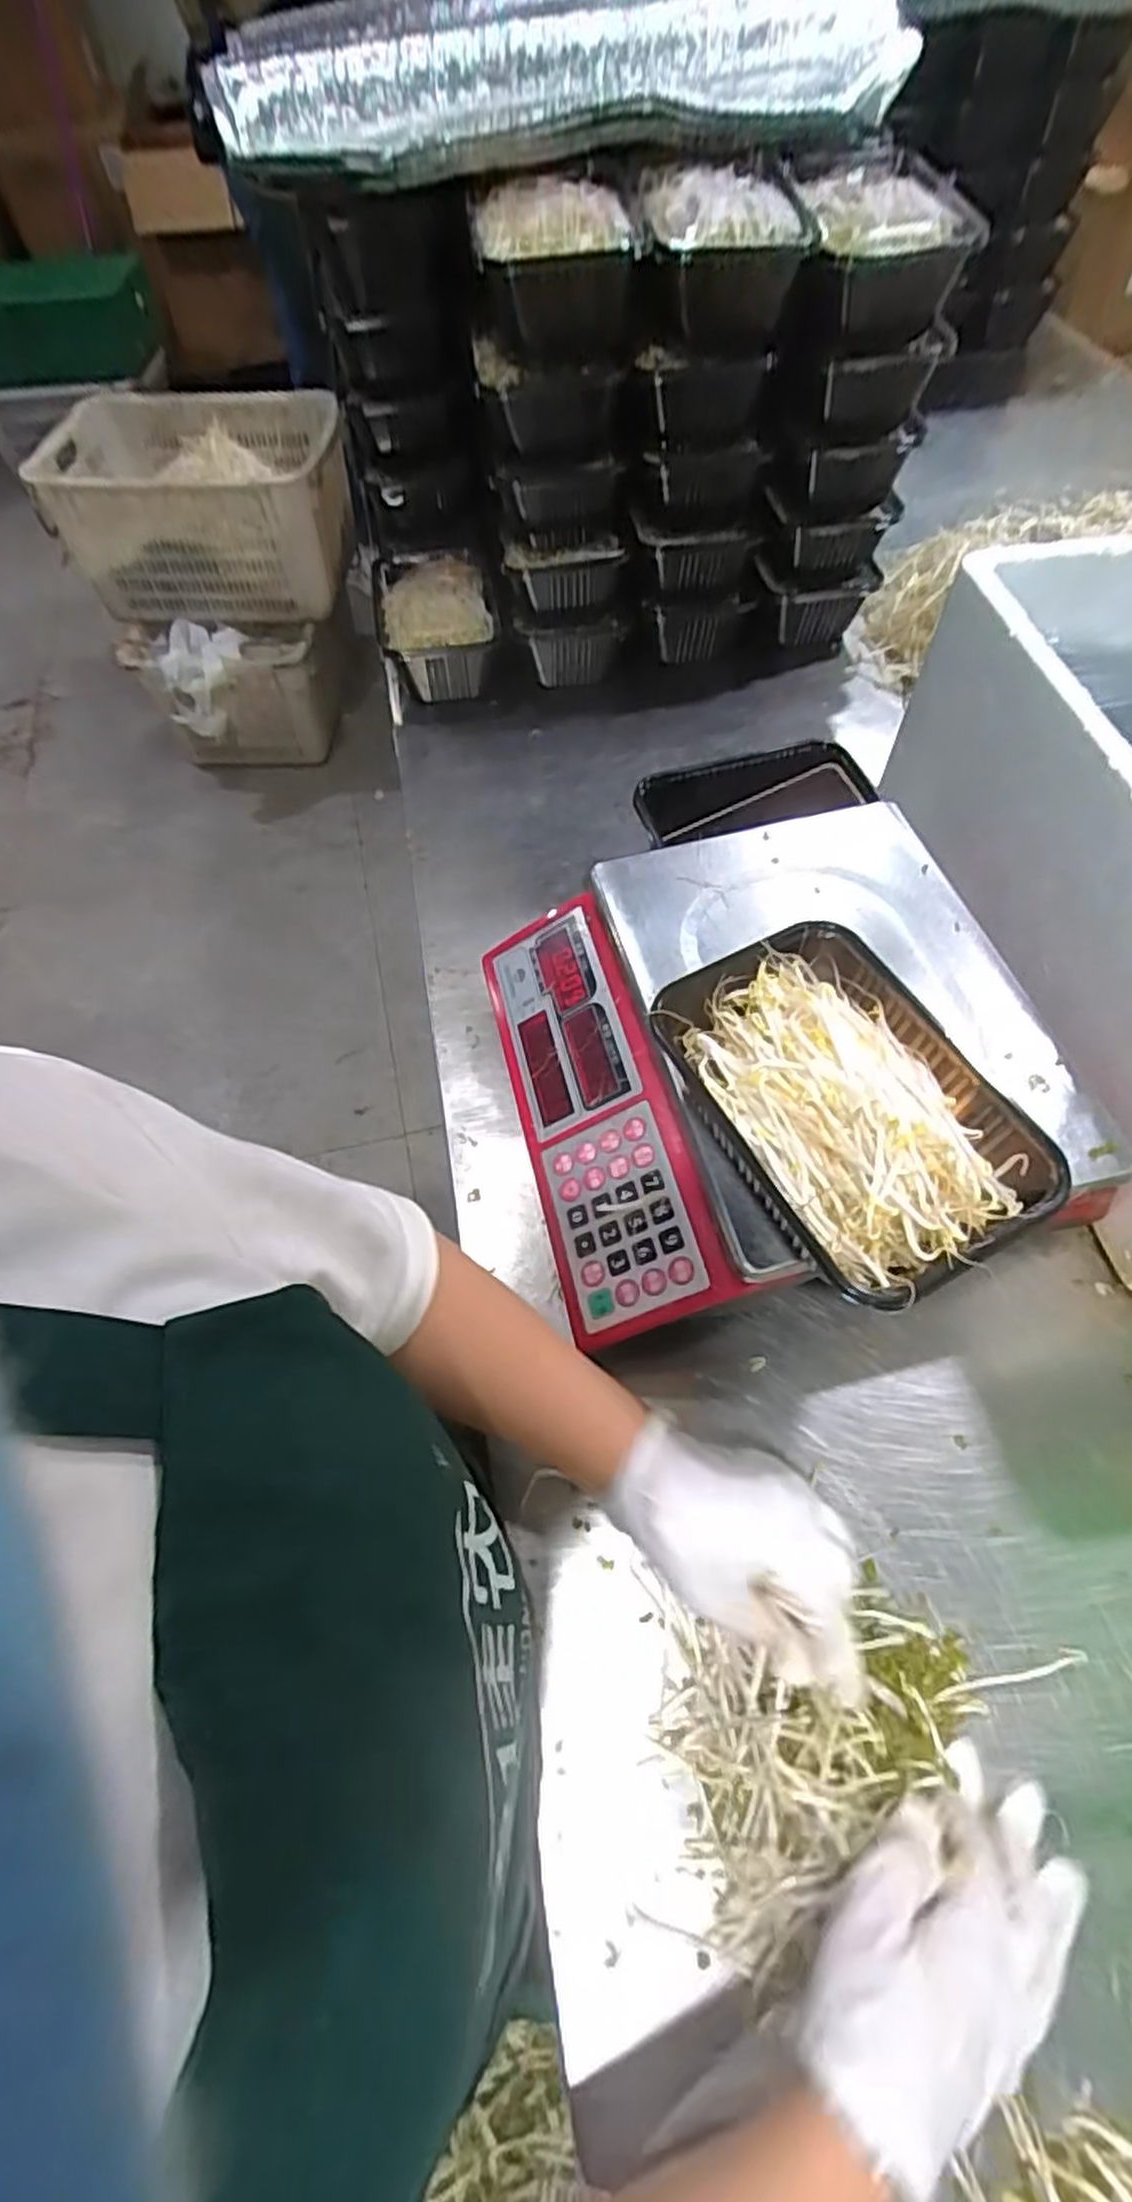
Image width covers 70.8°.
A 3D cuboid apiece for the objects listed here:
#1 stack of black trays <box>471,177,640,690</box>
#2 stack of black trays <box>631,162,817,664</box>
[{"bbox_3d":[-0.005,-0.543,0.700,0.119,0.322,0.132,-9,60,-2],"label":"stack of black trays"},{"bbox_3d":[0.118,-0.579,0.716,0.122,0.317,0.162,-1,60,2],"label":"stack of black trays"}]

